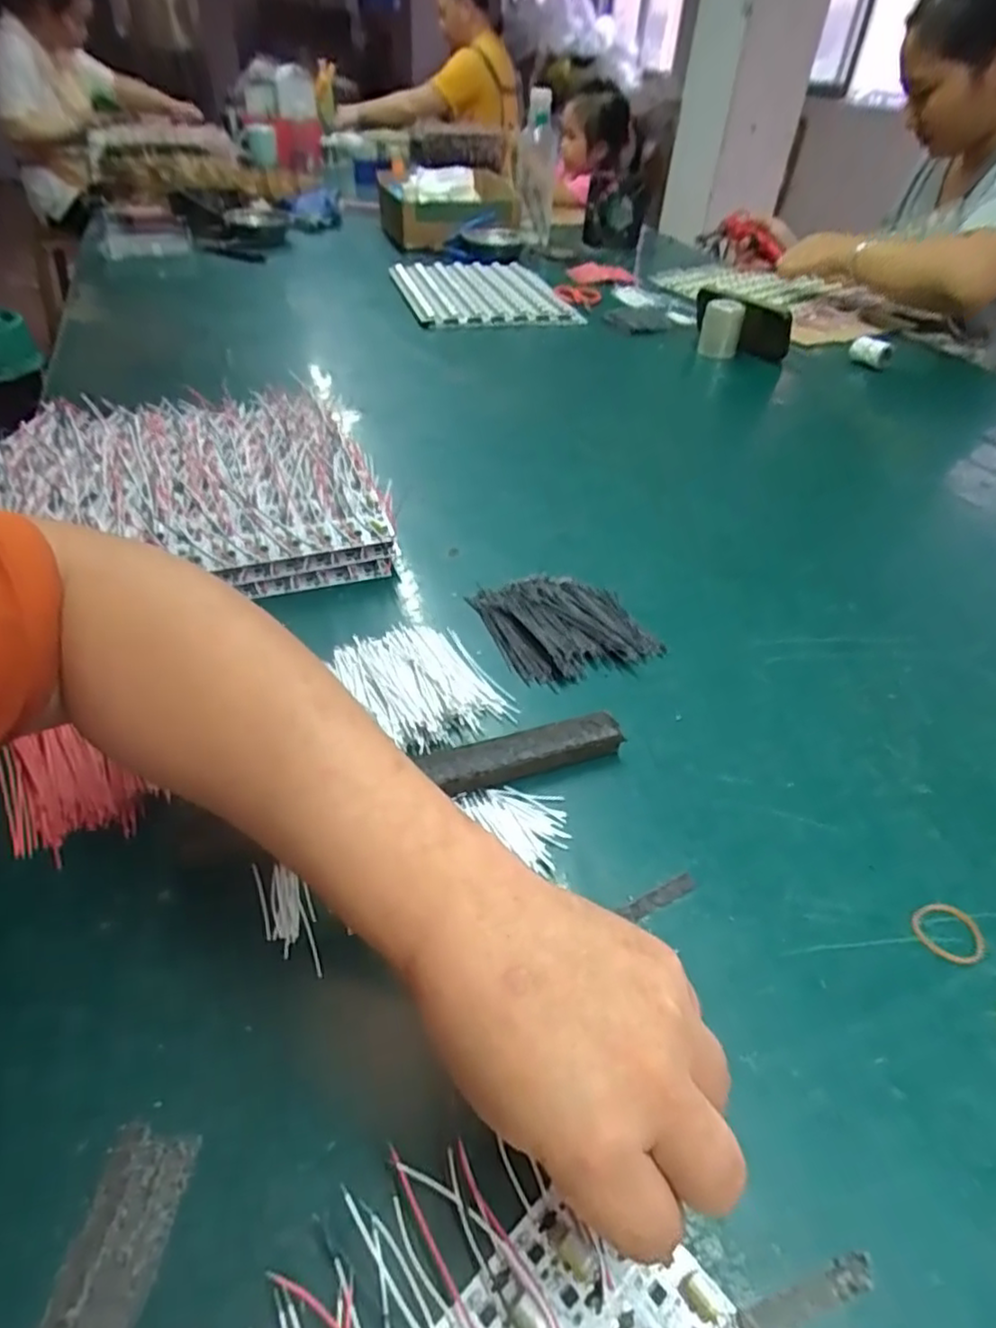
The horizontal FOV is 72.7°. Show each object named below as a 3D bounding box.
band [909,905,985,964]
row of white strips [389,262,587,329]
[{"bbox_3d":[0.218,0.129,0.325,0.035,0.004,0.029,-9,44,-15],"label":"band"},{"bbox_3d":[-0.027,-0.608,1.110,0.268,0.026,0.303,-9,44,-15],"label":"row of white strips"}]

